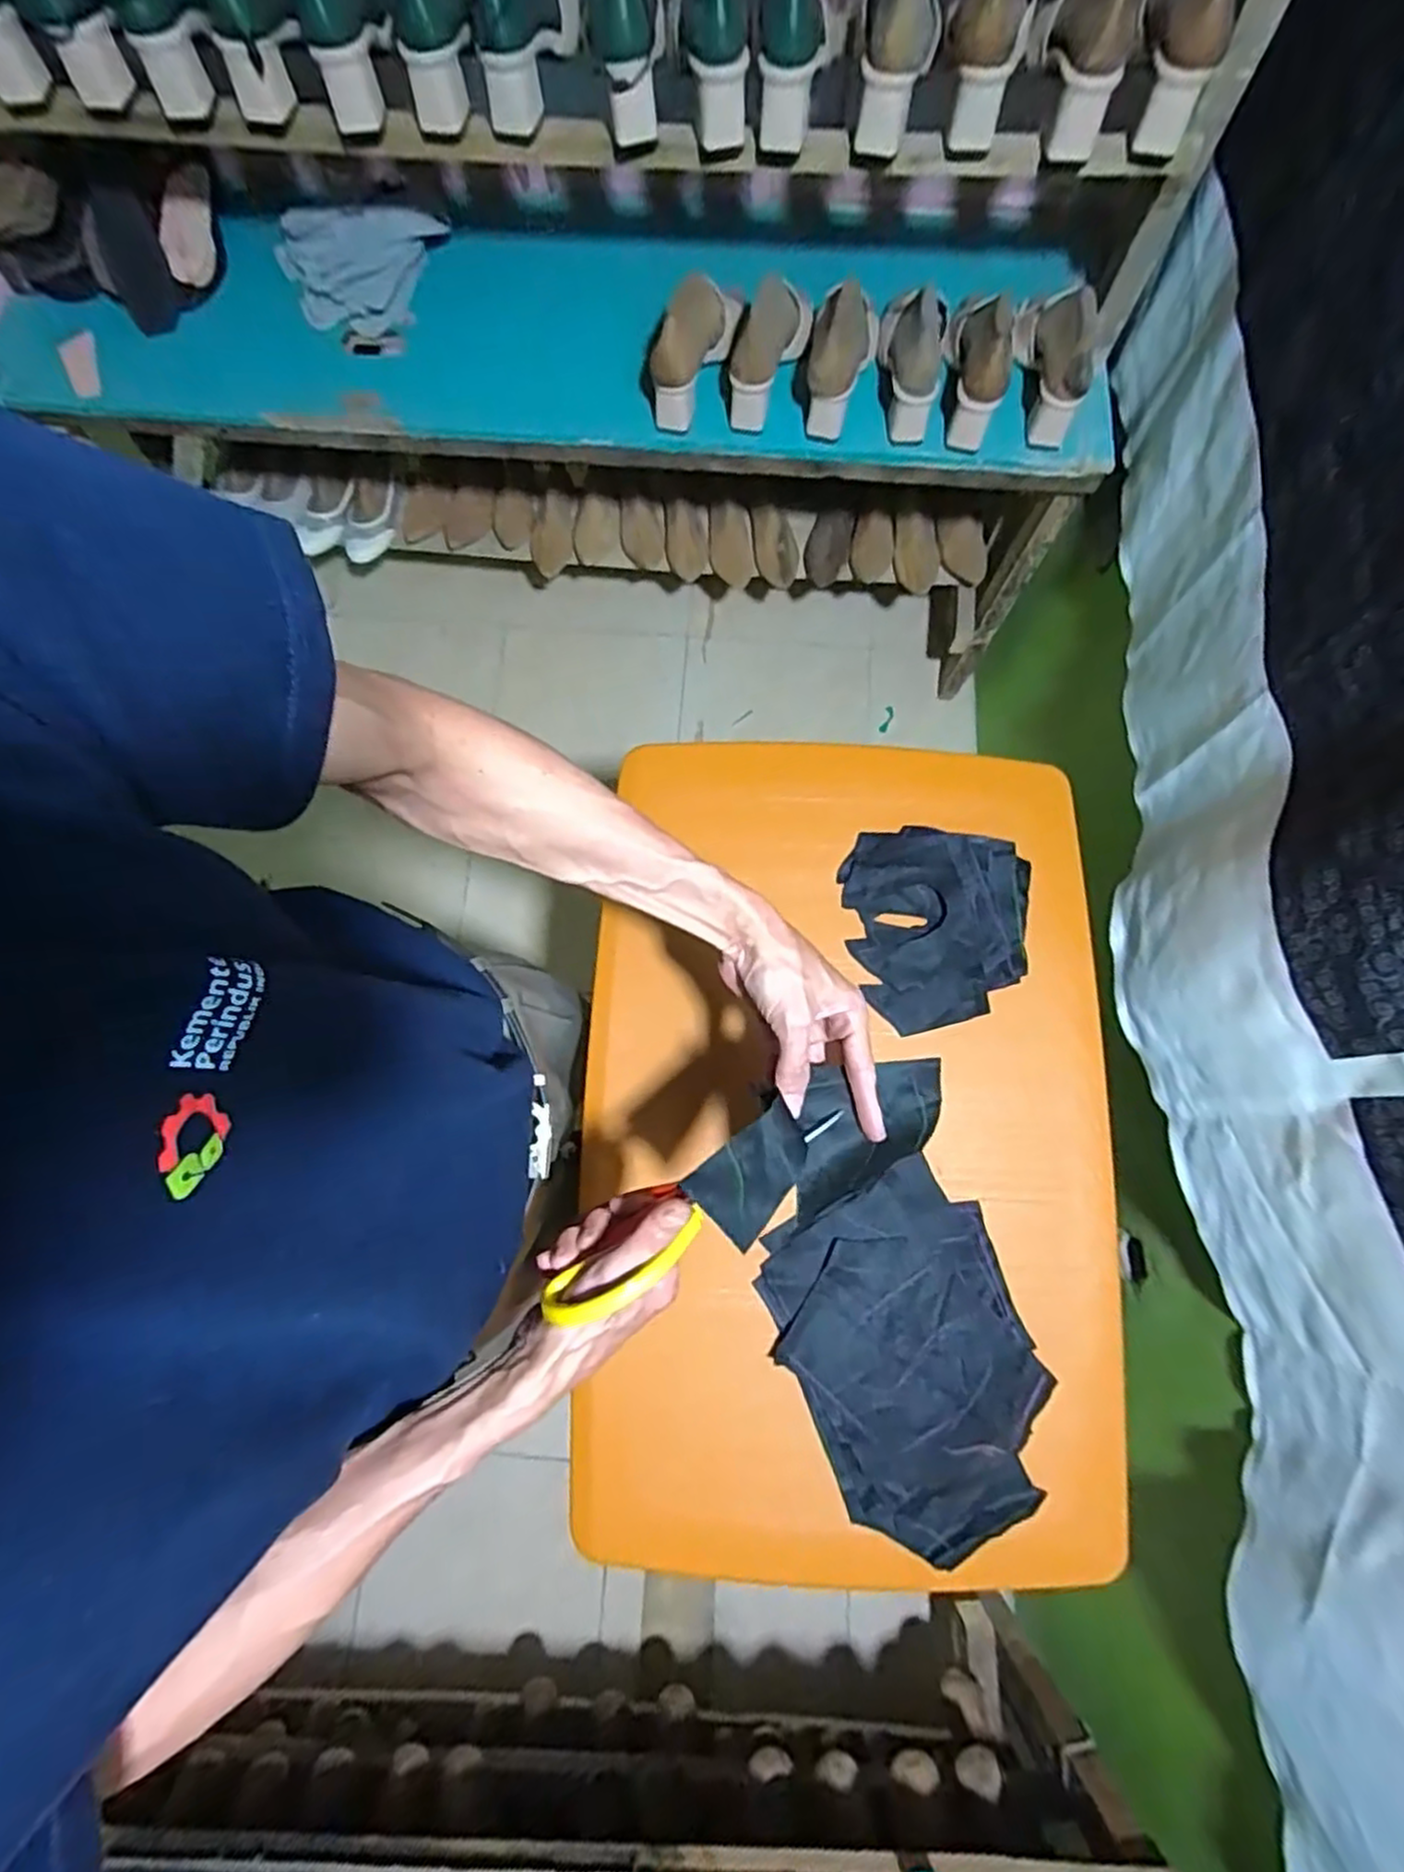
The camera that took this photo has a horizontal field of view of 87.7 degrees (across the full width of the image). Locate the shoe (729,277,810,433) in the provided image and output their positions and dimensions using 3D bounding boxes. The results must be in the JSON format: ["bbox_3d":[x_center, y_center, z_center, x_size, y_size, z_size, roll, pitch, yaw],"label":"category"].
[{"bbox_3d":[0.078,-0.749,0.948,0.078,0.069,0.165,20,93,5],"label":"shoe"}]

